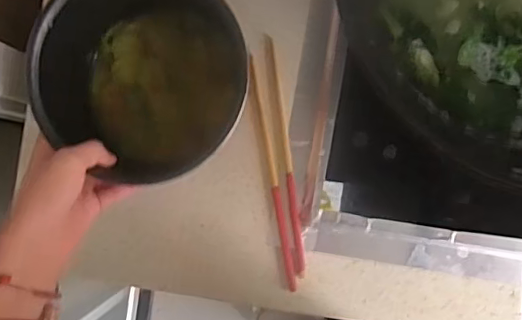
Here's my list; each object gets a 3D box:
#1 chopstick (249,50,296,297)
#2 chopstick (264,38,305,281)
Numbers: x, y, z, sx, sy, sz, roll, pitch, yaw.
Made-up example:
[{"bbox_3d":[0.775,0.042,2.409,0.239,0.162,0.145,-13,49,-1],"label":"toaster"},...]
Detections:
[{"bbox_3d":[0.011,0.013,0.565,0.010,0.004,0.232,-10,88,2],"label":"chopstick"},{"bbox_3d":[0.025,-0.005,0.565,0.010,0.004,0.239,-8,88,2],"label":"chopstick"}]

